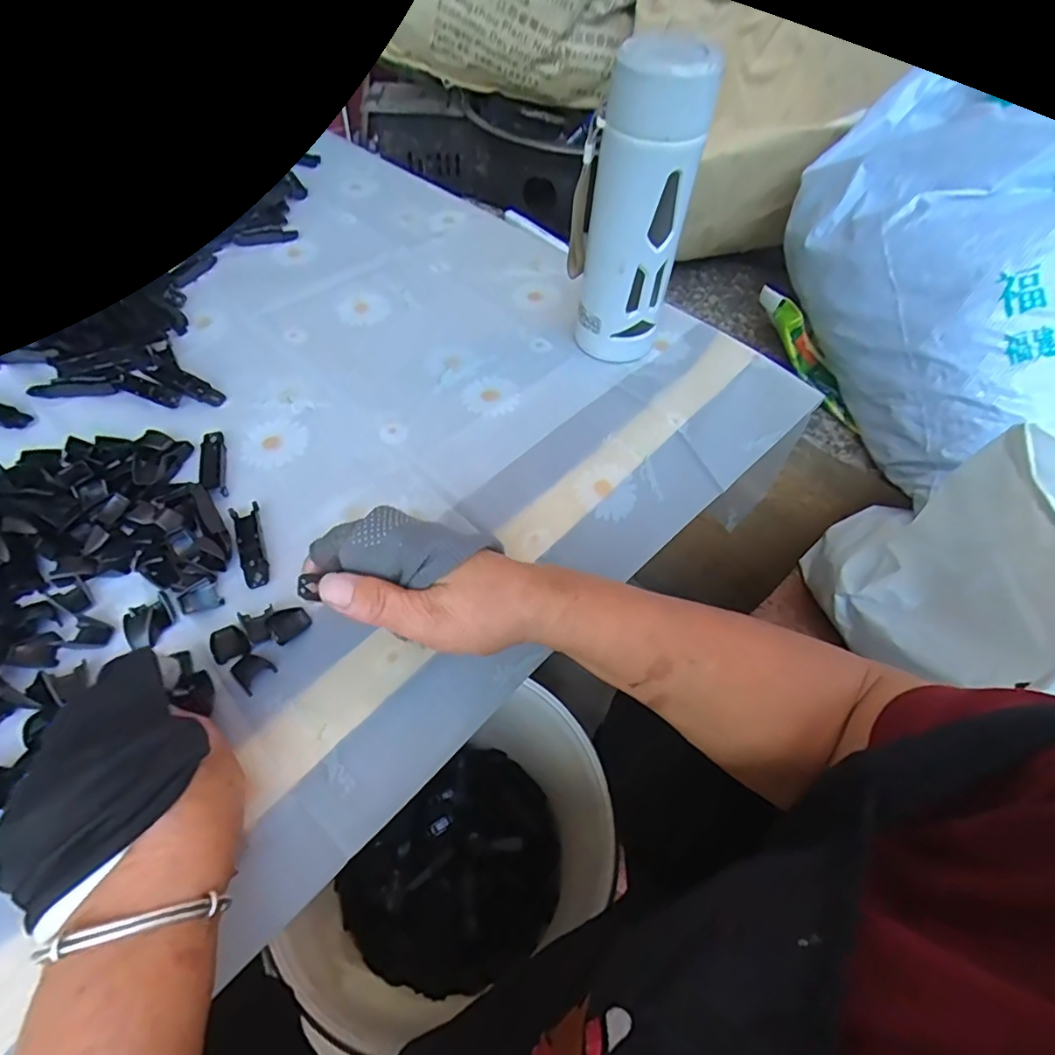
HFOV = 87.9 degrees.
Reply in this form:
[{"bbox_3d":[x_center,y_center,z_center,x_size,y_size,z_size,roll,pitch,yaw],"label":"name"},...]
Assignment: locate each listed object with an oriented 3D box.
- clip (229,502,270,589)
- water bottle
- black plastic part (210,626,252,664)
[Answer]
[{"bbox_3d":[-0.183,0.012,0.364,0.018,0.007,0.064,-20,59,-16],"label":"clip"},{"bbox_3d":[0.079,-0.233,0.421,0.063,0.207,0.071,-22,60,-17],"label":"water bottle"},{"bbox_3d":[-0.177,0.068,0.325,0.019,0.005,0.022,-32,63,-22],"label":"black plastic part"}]

